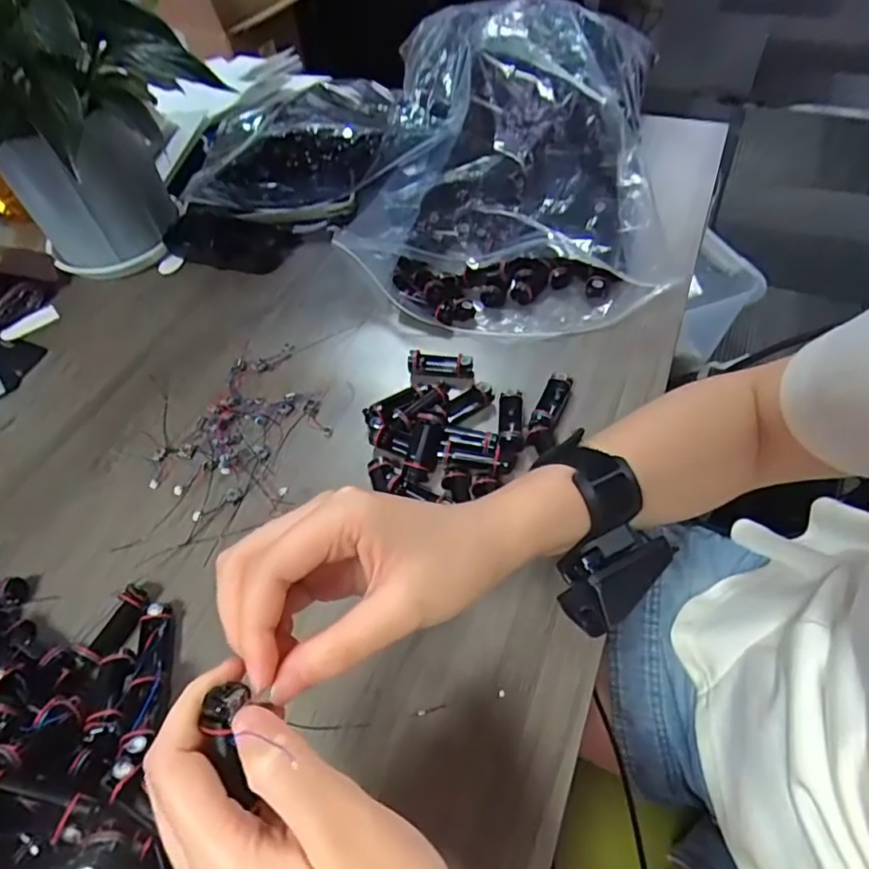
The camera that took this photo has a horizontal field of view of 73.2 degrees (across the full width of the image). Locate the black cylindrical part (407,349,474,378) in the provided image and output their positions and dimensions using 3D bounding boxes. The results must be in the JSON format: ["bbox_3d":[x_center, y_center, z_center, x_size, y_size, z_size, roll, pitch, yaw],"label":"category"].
[{"bbox_3d":[0.005,-0.054,0.448,0.051,0.018,0.018,6,54,9],"label":"black cylindrical part"}]

